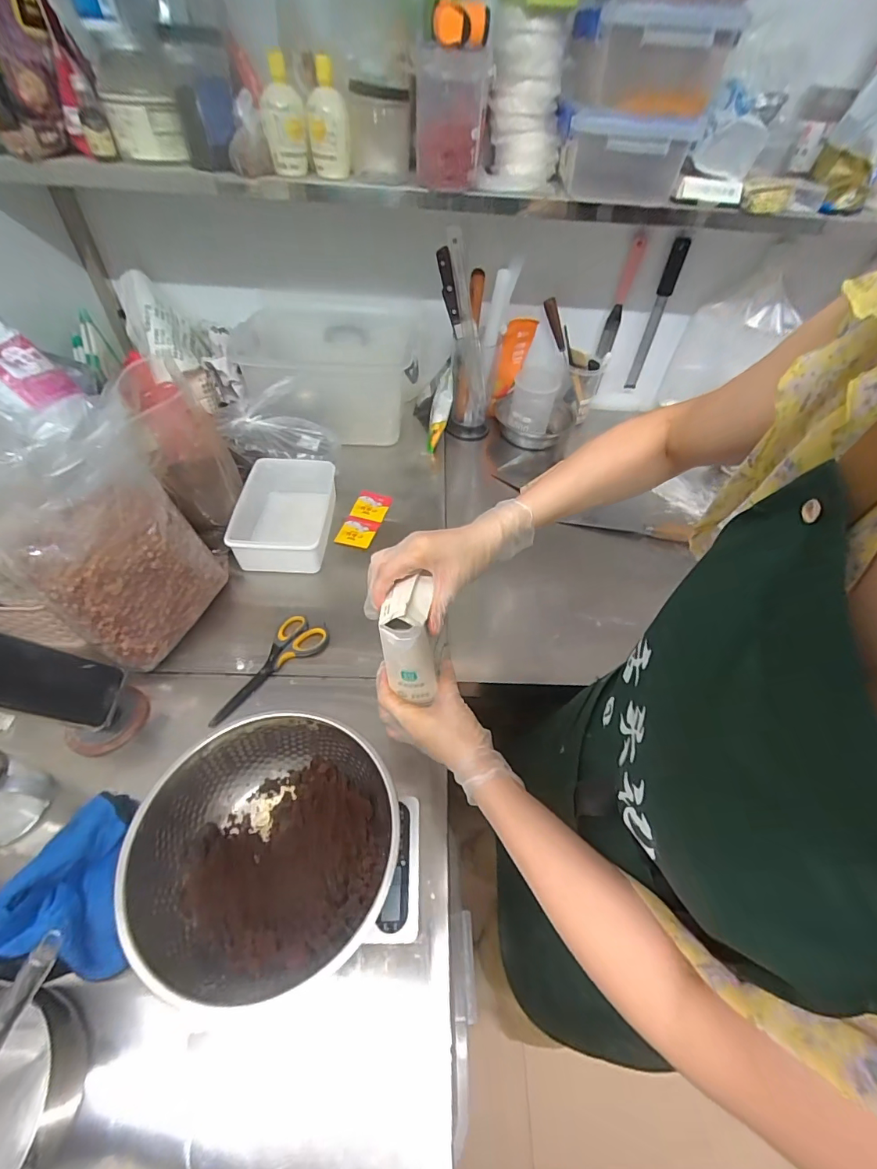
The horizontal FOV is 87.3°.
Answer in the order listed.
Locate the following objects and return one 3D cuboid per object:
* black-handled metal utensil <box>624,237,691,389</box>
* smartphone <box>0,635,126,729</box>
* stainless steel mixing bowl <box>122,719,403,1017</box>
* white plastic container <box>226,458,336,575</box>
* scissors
[{"bbox_3d":[0.473,-0.585,1.018,0.041,0.303,0.018,-8,52,-10],"label":"black-handled metal utensil"},{"bbox_3d":[-0.440,0.104,0.499,0.160,0.015,0.074,28,50,-35],"label":"smartphone"},{"bbox_3d":[-0.166,0.255,0.450,0.234,0.081,0.234,2,50,-2],"label":"stainless steel mixing bowl"},{"bbox_3d":[-0.262,-0.125,0.800,0.147,0.071,0.210,0,50,-4],"label":"white plastic container"},{"bbox_3d":[-0.244,0.120,0.652,0.074,0.012,0.190,29,54,19],"label":"scissors"}]

